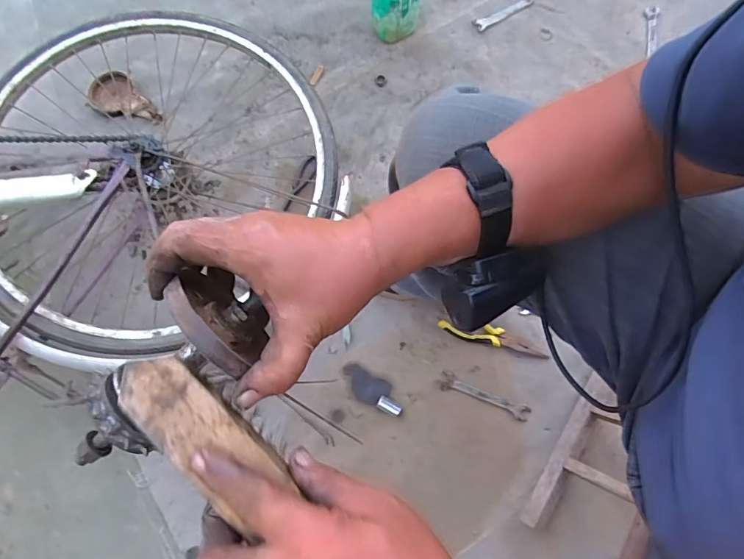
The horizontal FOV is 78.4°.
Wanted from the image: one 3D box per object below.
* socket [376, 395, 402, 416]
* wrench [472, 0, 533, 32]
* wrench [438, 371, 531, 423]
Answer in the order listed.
[{"bbox_3d":[0.030,0.215,0.775,0.042,0.015,0.022,28,74,10],"label":"socket"},{"bbox_3d":[0.288,-0.581,0.999,0.130,0.005,0.029,-23,72,8],"label":"wrench"},{"bbox_3d":[0.192,0.198,0.777,0.151,0.010,0.030,21,73,8],"label":"wrench"}]

